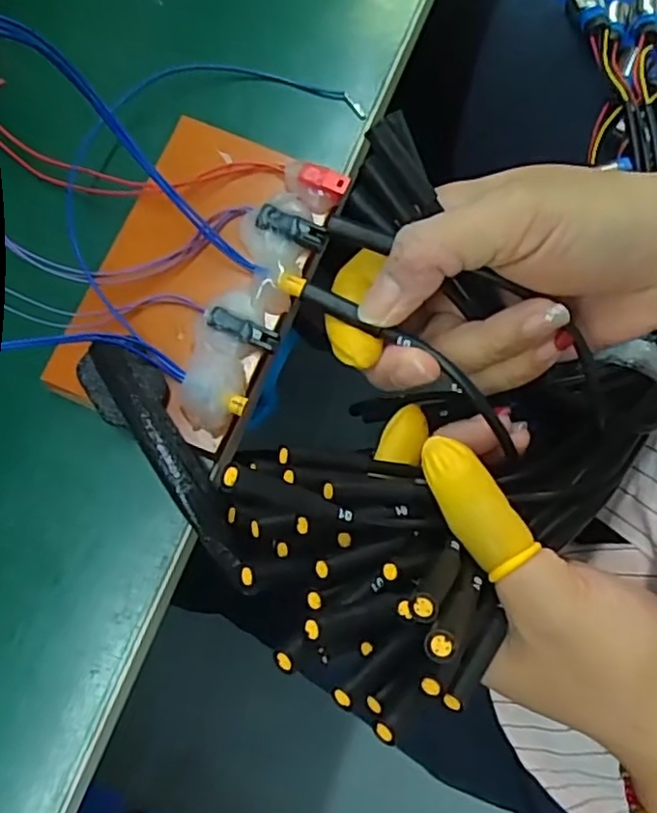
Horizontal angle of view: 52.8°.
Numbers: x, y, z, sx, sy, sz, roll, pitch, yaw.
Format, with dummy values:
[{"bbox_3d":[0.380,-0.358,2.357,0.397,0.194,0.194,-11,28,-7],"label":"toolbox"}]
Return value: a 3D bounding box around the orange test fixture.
[{"bbox_3d":[-0.048,-0.050,0.246,0.073,0.017,0.116,23,78,4],"label":"orange test fixture"}]

